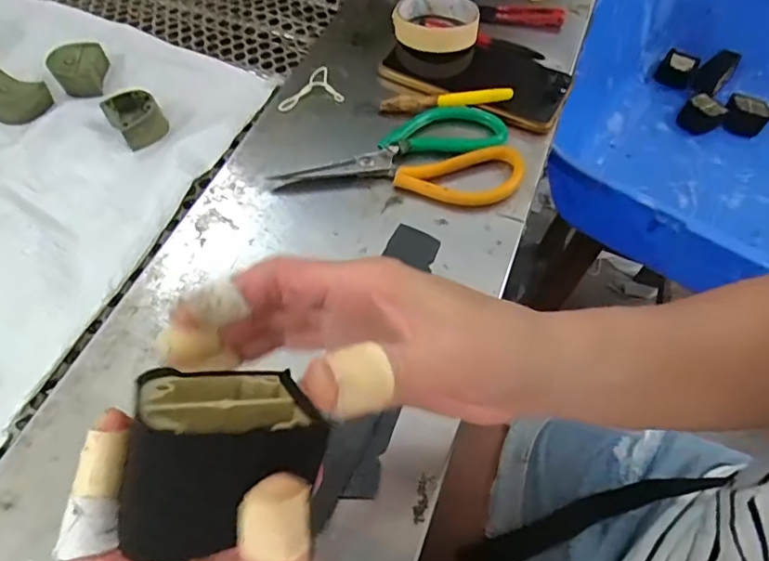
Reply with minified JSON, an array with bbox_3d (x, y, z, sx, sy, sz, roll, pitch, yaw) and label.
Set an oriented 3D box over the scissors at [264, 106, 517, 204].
[{"bbox_3d":[0.012,-0.104,0.438,0.190,0.009,0.099,2,58,-1],"label":"scissors"}]

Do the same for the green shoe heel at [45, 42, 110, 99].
[{"bbox_3d":[-0.277,-0.193,0.498,0.036,0.029,0.044,2,58,-1],"label":"green shoe heel"}]

